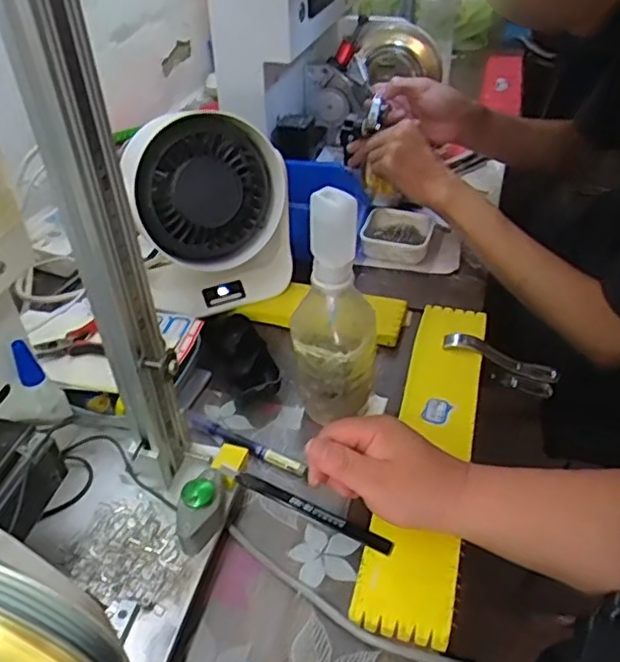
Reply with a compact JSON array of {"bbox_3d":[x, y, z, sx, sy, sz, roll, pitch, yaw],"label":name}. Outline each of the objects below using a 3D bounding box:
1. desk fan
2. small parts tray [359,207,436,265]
[{"bbox_3d":[-0.098,-0.115,0.632,0.159,0.179,0.084,-12,42,-11],"label":"desk fan"},{"bbox_3d":[0.102,-0.112,0.747,0.078,0.035,0.069,10,42,14],"label":"small parts tray"}]

